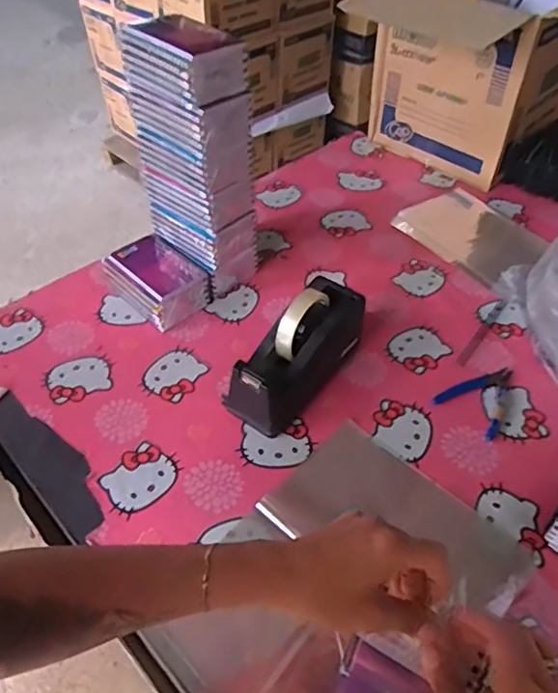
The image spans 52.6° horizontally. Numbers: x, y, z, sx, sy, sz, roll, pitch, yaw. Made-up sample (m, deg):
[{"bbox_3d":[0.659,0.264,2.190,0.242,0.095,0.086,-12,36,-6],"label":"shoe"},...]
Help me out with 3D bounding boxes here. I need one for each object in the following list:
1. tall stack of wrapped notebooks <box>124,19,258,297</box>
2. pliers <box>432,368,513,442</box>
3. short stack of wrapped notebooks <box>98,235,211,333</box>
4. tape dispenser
[{"bbox_3d":[-0.112,-0.237,0.771,0.100,0.333,0.137,-34,57,-28],"label":"tall stack of wrapped notebooks"},{"bbox_3d":[0.265,0.062,0.722,0.113,0.011,0.084,-34,56,-28],"label":"pliers"},{"bbox_3d":[-0.177,-0.098,0.826,0.099,0.057,0.143,-36,57,-29],"label":"short stack of wrapped notebooks"},{"bbox_3d":[0.023,0.003,0.698,0.079,0.124,0.202,29,53,23],"label":"tape dispenser"}]

